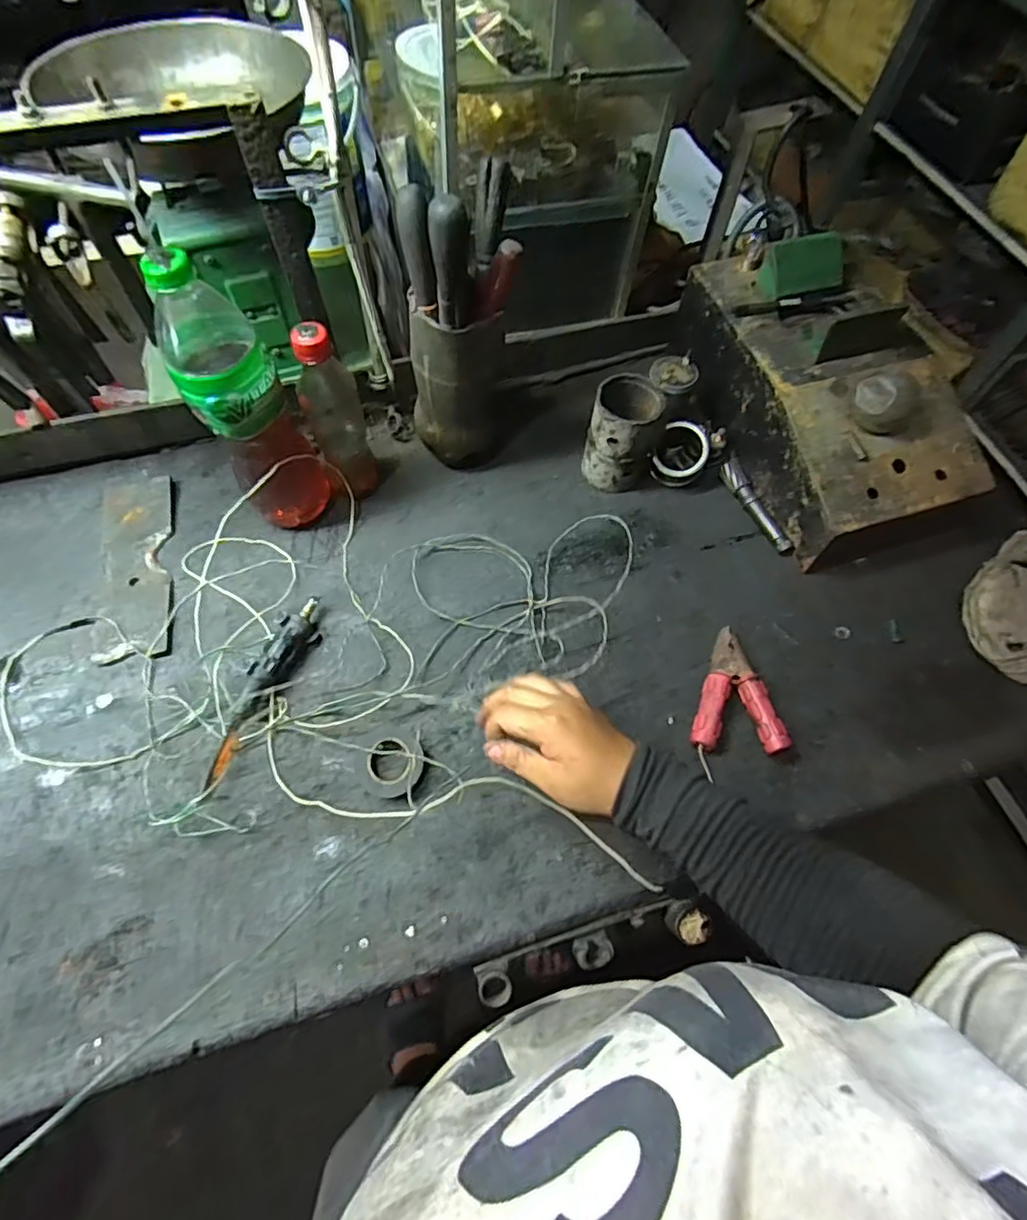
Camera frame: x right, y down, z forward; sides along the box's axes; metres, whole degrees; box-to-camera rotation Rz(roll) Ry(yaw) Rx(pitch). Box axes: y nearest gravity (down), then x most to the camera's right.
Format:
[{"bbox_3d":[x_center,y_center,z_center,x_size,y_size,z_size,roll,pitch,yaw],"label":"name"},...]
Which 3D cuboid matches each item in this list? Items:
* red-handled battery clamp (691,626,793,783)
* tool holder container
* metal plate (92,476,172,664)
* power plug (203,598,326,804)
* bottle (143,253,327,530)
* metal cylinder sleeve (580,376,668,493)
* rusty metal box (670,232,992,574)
[{"bbox_3d":[0.192,0.083,0.546,0.080,0.027,0.115,-18,66,-11],"label":"red-handled battery clamp"},{"bbox_3d":[-0.057,-0.221,0.602,0.093,0.178,0.078,-1,64,-3],"label":"tool holder container"},{"bbox_3d":[-0.385,-0.048,0.606,0.068,0.010,0.209,-11,65,-8],"label":"metal plate"},{"bbox_3d":[-0.228,0.069,0.536,0.031,0.035,0.184,24,65,9],"label":"power plug"},{"bbox_3d":[-0.231,-0.174,0.522,0.085,0.268,0.074,-23,67,-13],"label":"bottle"},{"bbox_3d":[0.116,-0.185,0.634,0.074,0.107,0.078,13,64,4],"label":"metal cylinder sleeve"},{"bbox_3d":[0.327,-0.236,0.640,0.179,0.147,0.345,-18,66,-11],"label":"rusty metal box"}]

